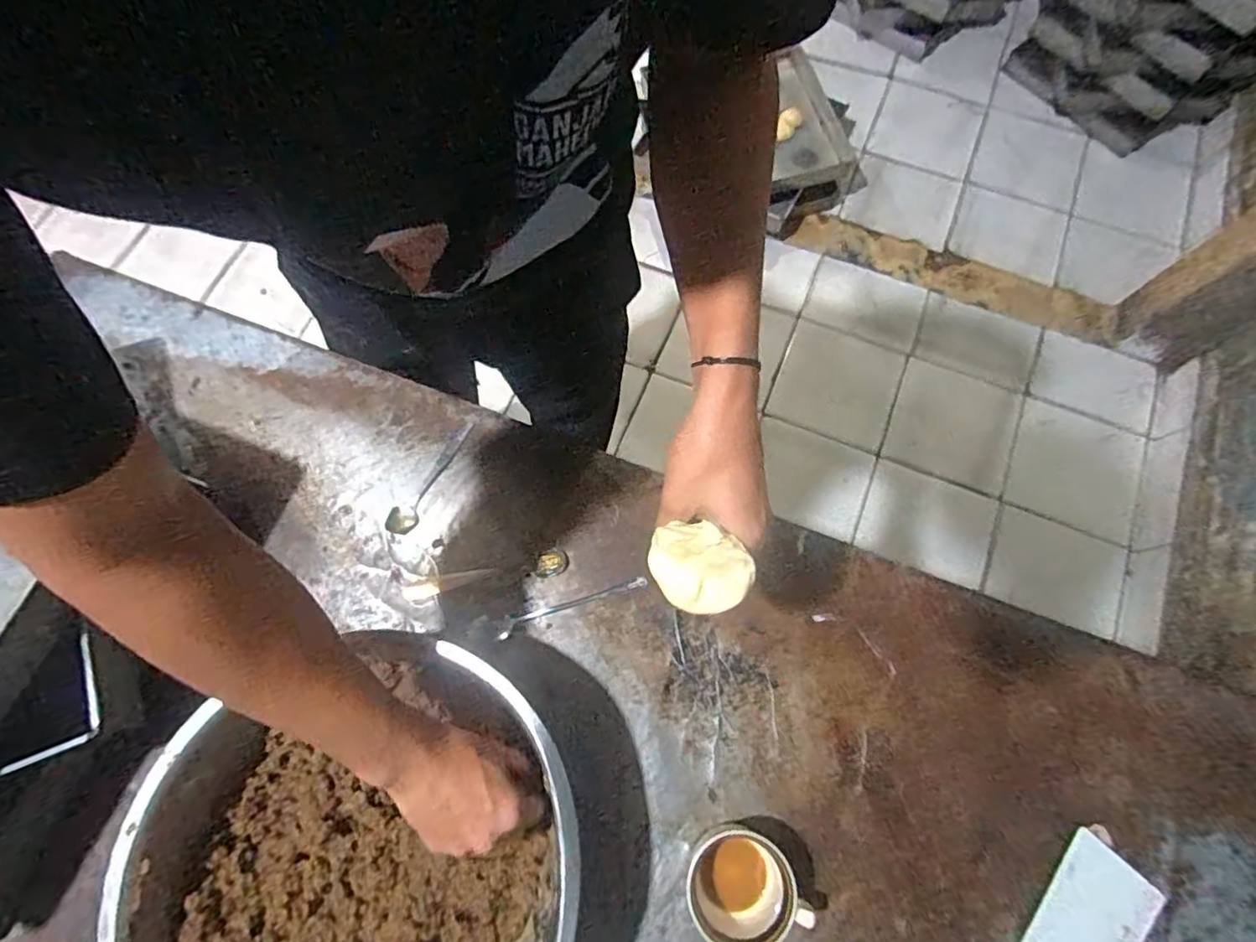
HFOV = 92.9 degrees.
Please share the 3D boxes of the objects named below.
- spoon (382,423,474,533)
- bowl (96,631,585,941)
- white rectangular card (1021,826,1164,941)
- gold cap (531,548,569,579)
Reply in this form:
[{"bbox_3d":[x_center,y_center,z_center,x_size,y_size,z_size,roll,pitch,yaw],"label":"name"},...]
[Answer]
[{"bbox_3d":[-0.222,0.003,0.668,0.024,0.023,0.149,23,74,7],"label":"spoon"},{"bbox_3d":[-0.211,0.335,0.493,0.338,0.105,0.305,-13,73,-4],"label":"bowl"},{"bbox_3d":[0.409,0.414,0.534,0.074,0.010,0.148,38,76,11],"label":"white rectangular card"},{"bbox_3d":[-0.084,0.099,0.643,0.038,0.004,0.030,-19,73,-6],"label":"gold cap"}]

